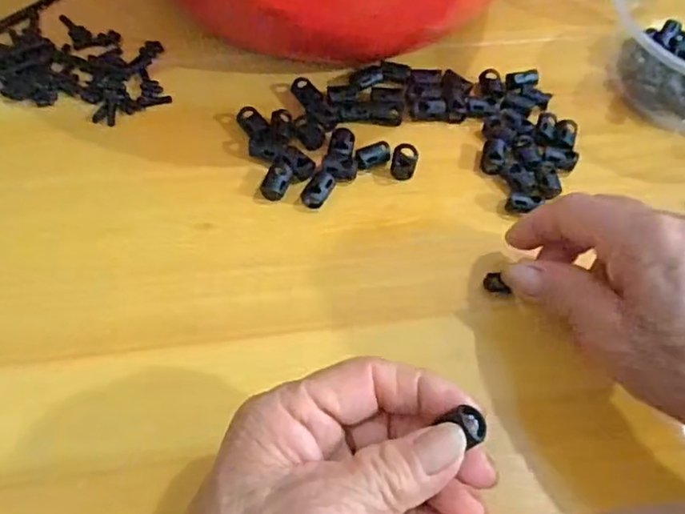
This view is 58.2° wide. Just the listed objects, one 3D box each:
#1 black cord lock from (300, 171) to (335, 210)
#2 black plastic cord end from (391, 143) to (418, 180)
[{"bbox_3d":[-0.013,-0.037,0.337,0.013,0.006,0.021,30,60,14],"label":"black cord lock"},{"bbox_3d":[0.035,-0.054,0.348,0.013,0.015,0.013,2,57,-3],"label":"black plastic cord end"}]

